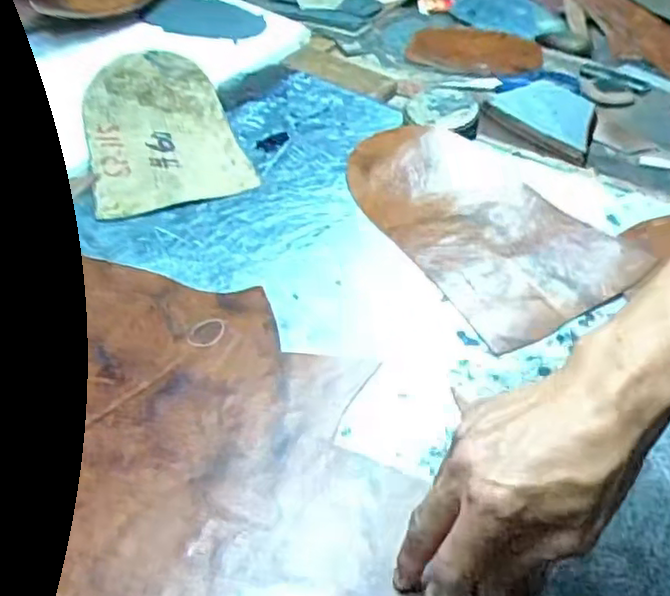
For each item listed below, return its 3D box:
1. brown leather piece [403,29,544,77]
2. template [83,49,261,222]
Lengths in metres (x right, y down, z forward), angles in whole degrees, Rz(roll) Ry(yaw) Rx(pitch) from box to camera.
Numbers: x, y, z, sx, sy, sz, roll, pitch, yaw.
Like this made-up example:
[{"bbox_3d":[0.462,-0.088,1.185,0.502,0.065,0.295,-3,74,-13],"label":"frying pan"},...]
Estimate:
[{"bbox_3d":[0.181,-0.320,0.875,0.165,0.012,0.120,9,45,9],"label":"brown leather piece"},{"bbox_3d":[-0.185,-0.186,0.709,0.146,0.009,0.263,-13,54,-14],"label":"template"}]

